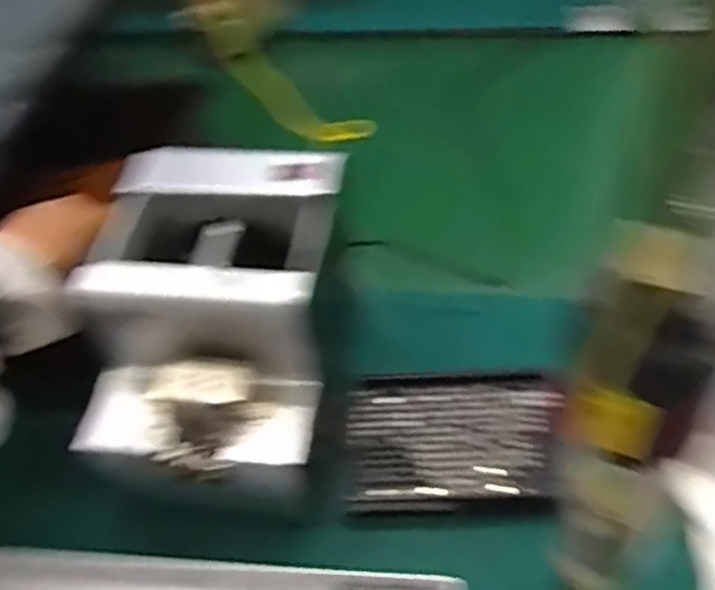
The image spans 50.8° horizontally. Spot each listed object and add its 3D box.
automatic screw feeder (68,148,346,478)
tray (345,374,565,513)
[{"bbox_3d":[-0.086,0.002,0.443,0.138,0.080,0.177,4,52,6],"label":"automatic screw feeder"},{"bbox_3d":[0.061,0.091,0.477,0.132,0.017,0.087,-1,52,2],"label":"tray"}]

